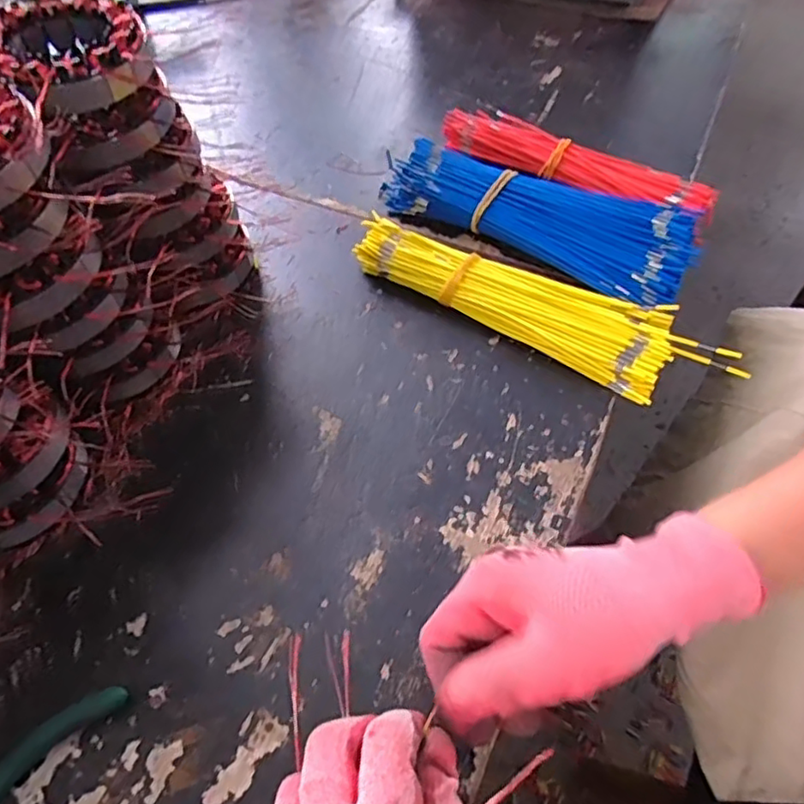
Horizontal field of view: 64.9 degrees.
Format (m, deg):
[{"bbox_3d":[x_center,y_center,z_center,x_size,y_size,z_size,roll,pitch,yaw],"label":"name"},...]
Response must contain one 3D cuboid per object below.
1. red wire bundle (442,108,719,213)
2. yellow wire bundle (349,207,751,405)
[{"bbox_3d":[0.148,-0.209,0.556,0.241,0.029,0.056,29,60,19],"label":"red wire bundle"},{"bbox_3d":[0.093,-0.075,0.460,0.271,0.032,0.070,29,60,20],"label":"yellow wire bundle"}]

